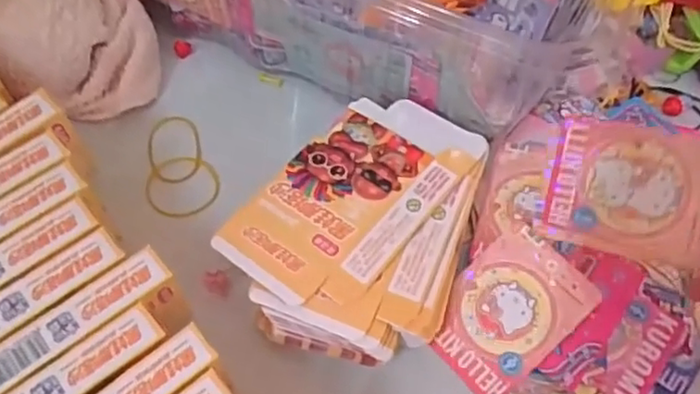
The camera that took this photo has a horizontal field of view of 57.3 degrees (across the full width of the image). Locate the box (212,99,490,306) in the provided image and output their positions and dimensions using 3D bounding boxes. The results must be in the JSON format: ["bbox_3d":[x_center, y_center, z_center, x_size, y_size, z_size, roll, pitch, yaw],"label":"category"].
[{"bbox_3d":[0.003,-0.005,0.352,0.080,0.005,0.144,37,65,17],"label":"box"}]

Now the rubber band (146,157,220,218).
[{"bbox_3d":[-0.103,-0.007,0.397,0.044,0.004,0.041,1,60,-3],"label":"rubber band"}]

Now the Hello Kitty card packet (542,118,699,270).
[{"bbox_3d":[0.145,-0.002,0.328,0.083,0.064,0.005,15,14,34],"label":"Hello Kitty card packet"}]

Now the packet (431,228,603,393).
[{"bbox_3d":[0.085,0.062,0.350,0.086,0.004,0.061,-43,71,-4],"label":"packet"}]

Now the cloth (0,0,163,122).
[{"bbox_3d":[-0.184,-0.107,0.404,0.106,0.070,0.107,-35,68,-21],"label":"cloth"}]

